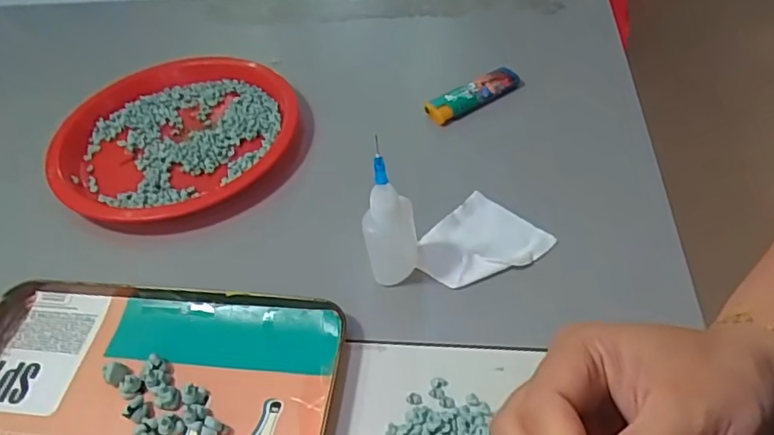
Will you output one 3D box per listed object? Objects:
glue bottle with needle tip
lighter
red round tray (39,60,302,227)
[{"bbox_3d":[0.001,0.002,0.322,0.028,0.090,0.023,-5,47,2],"label":"glue bottle with needle tip"},{"bbox_3d":[0.067,-0.096,0.458,0.080,0.018,0.018,-28,51,-18],"label":"lighter"},{"bbox_3d":[-0.161,-0.062,0.447,0.178,0.020,0.178,-3,48,4],"label":"red round tray"}]

